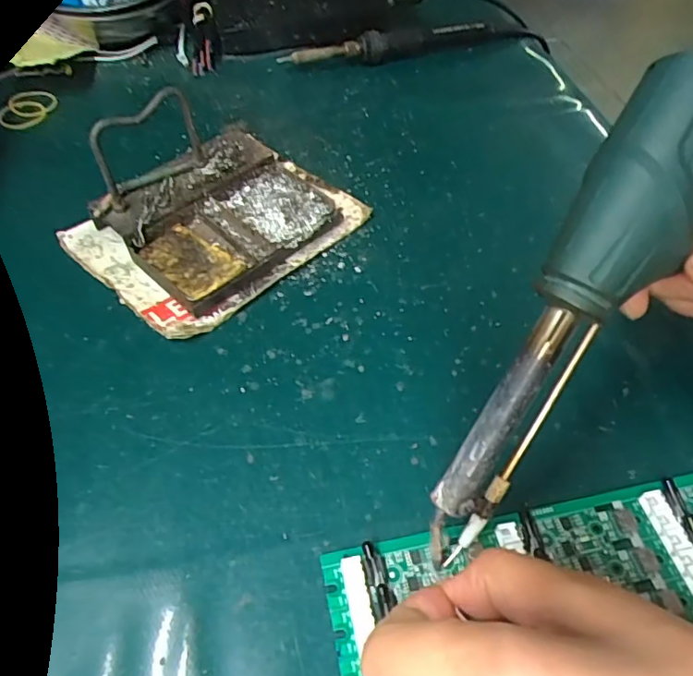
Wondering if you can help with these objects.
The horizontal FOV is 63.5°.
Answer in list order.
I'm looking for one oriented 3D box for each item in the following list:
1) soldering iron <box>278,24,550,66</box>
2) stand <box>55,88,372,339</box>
[{"bbox_3d":[0.065,-0.252,0.477,0.237,0.024,0.023,-10,52,-8],"label":"soldering iron"},{"bbox_3d":[-0.078,-0.089,0.318,0.119,0.071,0.150,37,60,26],"label":"stand"}]

